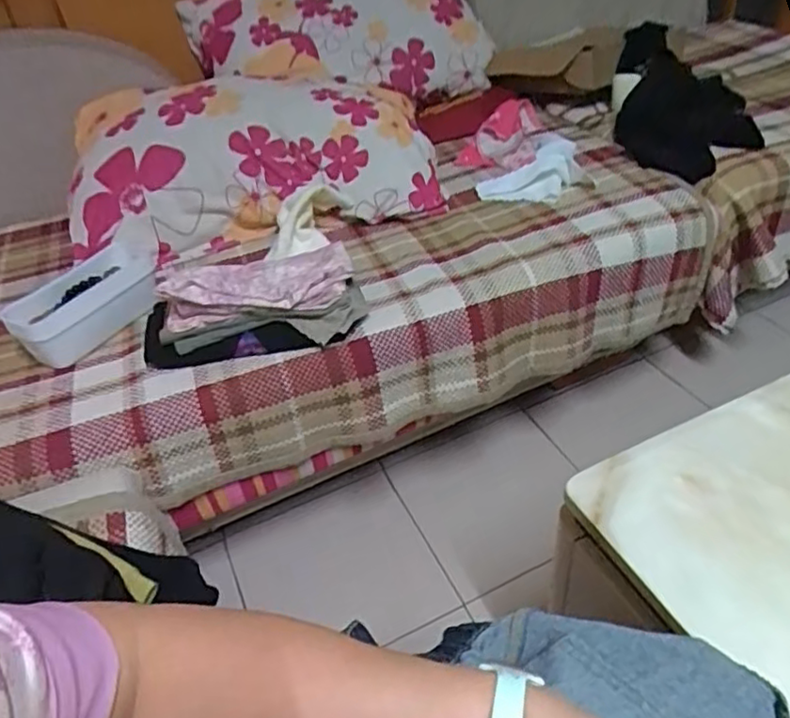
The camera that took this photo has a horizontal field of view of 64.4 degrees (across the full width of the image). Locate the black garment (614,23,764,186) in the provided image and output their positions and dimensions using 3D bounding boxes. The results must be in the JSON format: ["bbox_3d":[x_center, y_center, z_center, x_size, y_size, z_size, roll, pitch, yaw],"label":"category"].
[{"bbox_3d":[0.563,-0.528,1.250,0.232,0.069,0.502,0,53,7],"label":"black garment"}]

